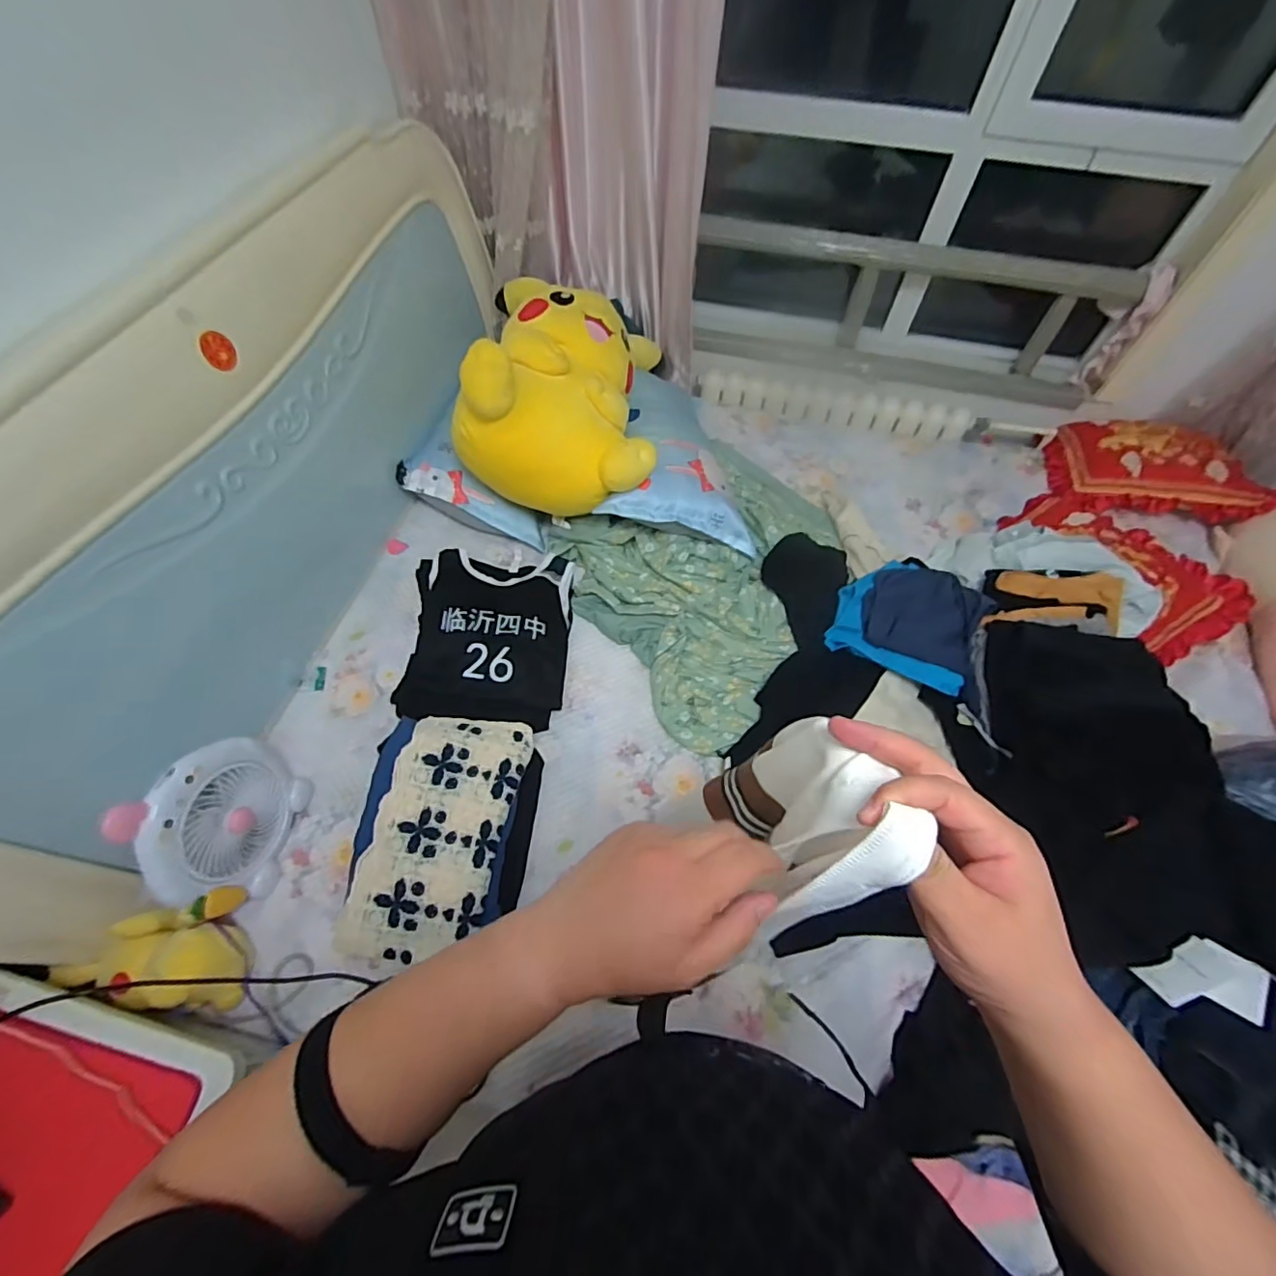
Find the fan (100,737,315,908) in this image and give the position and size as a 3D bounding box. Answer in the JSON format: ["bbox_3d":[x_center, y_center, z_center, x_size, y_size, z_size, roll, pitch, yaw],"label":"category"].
[{"bbox_3d":[-0.696,0.304,0.937,0.090,0.288,0.250,3,59,2],"label":"fan"}]

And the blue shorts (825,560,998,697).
[{"bbox_3d":[0.610,-0.051,1.249,0.288,0.082,0.311,32,64,17],"label":"blue shorts"}]

